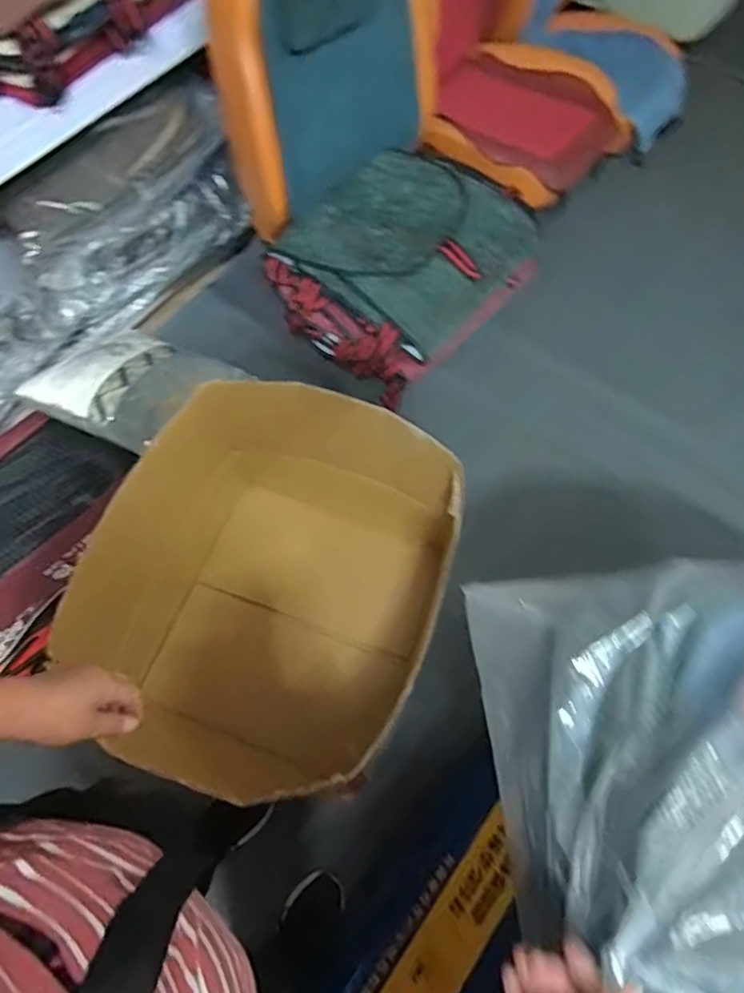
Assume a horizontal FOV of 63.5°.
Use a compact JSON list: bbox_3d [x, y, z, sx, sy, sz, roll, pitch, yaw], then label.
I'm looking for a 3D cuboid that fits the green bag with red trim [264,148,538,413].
[{"bbox_3d":[0.079,-0.558,1.416,0.581,0.190,0.489,-40,71,-17],"label":"green bag with red trim"}]

